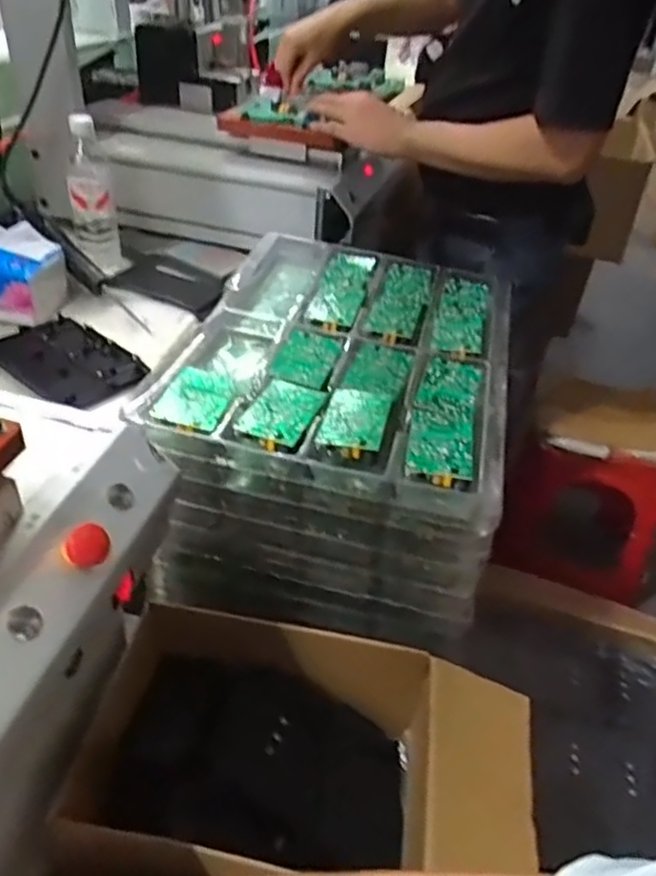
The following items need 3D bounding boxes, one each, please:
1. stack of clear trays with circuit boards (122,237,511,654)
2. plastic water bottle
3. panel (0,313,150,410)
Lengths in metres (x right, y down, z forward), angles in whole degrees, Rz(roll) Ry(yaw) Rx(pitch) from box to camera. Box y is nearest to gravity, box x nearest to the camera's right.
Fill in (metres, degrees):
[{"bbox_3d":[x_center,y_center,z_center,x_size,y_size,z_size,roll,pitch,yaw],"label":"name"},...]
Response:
[{"bbox_3d":[0.018,-0.022,0.816,0.345,0.242,0.464,12,38,6],"label":"stack of clear trays with circuit boards"},{"bbox_3d":[-0.351,-0.360,1.002,0.073,0.239,0.082,-7,40,-18],"label":"plastic water bottle"},{"bbox_3d":[-0.324,-0.099,0.834,0.201,0.013,0.133,30,44,27],"label":"panel"}]

